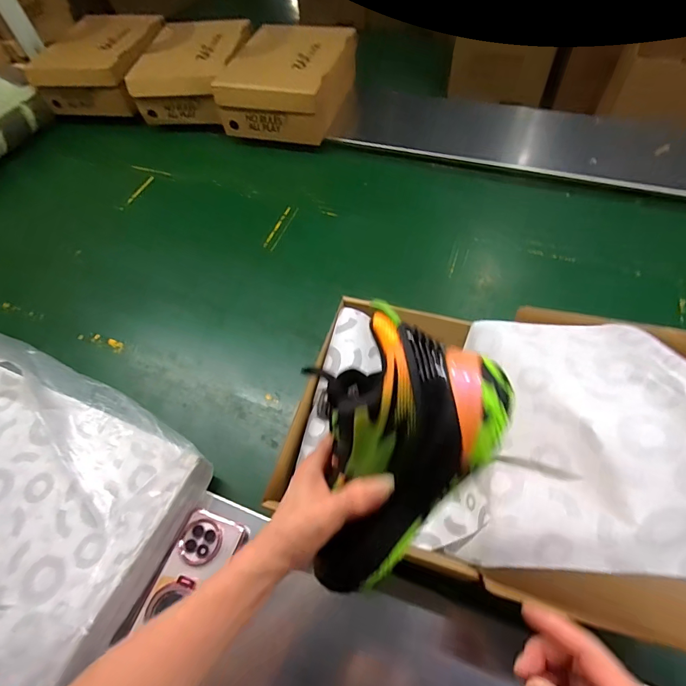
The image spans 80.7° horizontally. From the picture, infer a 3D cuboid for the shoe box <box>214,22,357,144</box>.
[{"bbox_3d":[-0.135,-0.645,0.990,0.261,0.119,0.303,14,60,13],"label":"shoe box"}]

